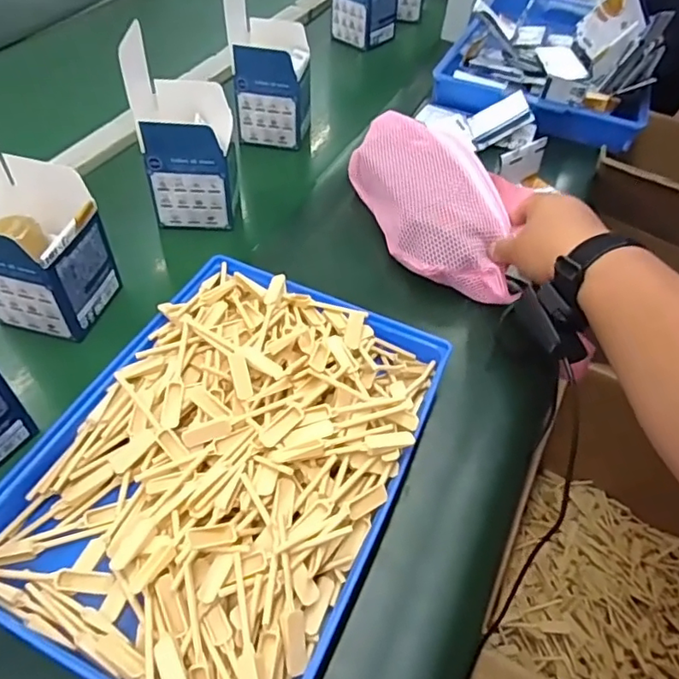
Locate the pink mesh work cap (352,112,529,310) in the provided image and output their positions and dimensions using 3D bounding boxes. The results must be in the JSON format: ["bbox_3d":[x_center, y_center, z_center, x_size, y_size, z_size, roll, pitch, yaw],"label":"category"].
[{"bbox_3d":[0.103,-0.154,0.601,0.124,0.063,0.288,-12,55,-16],"label":"pink mesh work cap"}]

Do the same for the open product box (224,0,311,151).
[{"bbox_3d":[-0.088,-0.332,0.703,0.099,0.175,0.091,11,50,3],"label":"open product box"}]

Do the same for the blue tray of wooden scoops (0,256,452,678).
[{"bbox_3d":[-0.076,0.075,0.400,0.234,0.048,0.312,23,52,12],"label":"blue tray of wooden scoops"}]

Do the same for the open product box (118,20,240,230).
[{"bbox_3d":[-0.158,-0.205,0.585,0.092,0.182,0.097,2,51,-4],"label":"open product box"}]

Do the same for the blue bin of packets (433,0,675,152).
[{"bbox_3d":[0.299,-0.405,0.791,0.278,0.117,0.232,19,51,9],"label":"blue bin of packets"}]

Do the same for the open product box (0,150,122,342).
[{"bbox_3d":[-0.258,-0.098,0.466,0.096,0.167,0.102,14,51,6],"label":"open product box"}]

